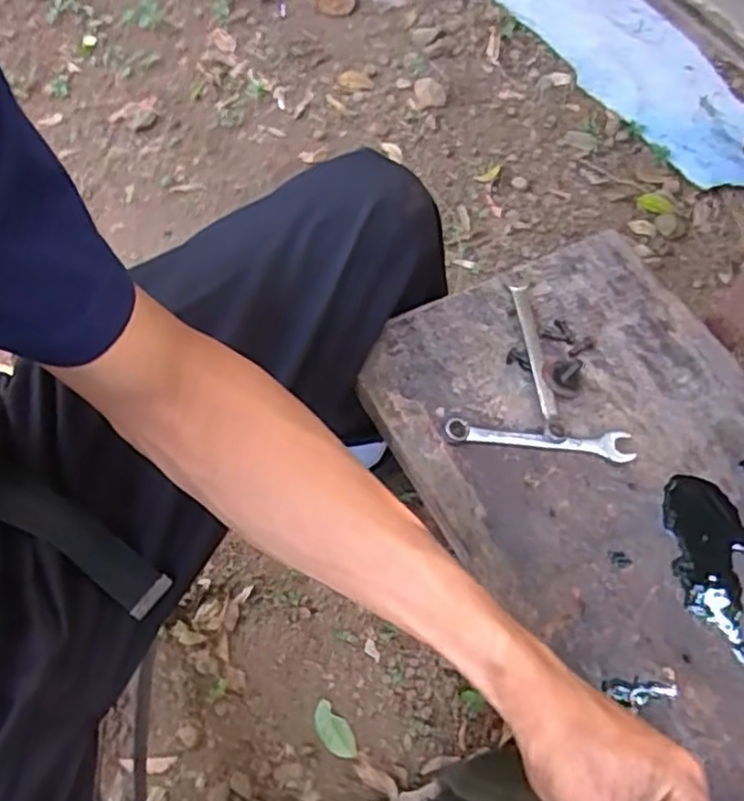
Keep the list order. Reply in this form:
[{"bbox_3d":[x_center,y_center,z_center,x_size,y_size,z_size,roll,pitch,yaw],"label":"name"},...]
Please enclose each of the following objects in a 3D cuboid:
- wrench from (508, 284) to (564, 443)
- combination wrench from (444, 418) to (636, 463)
[{"bbox_3d":[0.133,-0.036,0.572,0.016,0.009,0.146,-3,62,-7],"label":"wrench"},{"bbox_3d":[0.126,0.028,0.533,0.141,0.009,0.024,5,61,-2],"label":"combination wrench"}]

